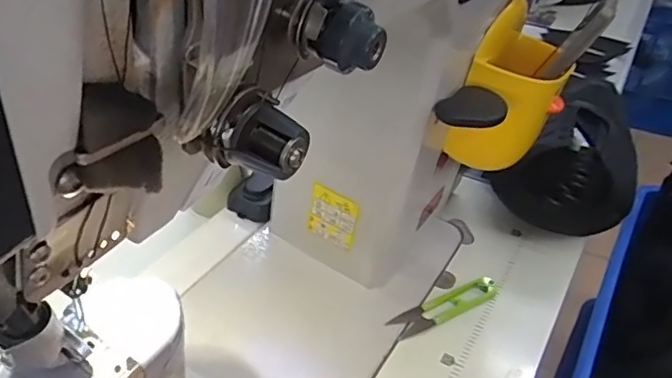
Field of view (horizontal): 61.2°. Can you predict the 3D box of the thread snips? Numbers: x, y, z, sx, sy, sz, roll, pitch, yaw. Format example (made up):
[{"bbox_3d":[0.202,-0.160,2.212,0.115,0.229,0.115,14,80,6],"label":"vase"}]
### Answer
[{"bbox_3d":[0.105,0.110,0.536,0.118,0.008,0.026,-16,40,-24],"label":"thread snips"}]

